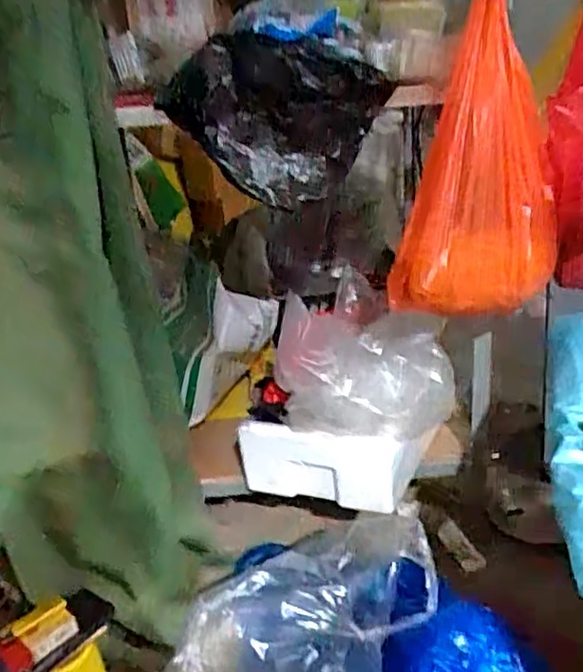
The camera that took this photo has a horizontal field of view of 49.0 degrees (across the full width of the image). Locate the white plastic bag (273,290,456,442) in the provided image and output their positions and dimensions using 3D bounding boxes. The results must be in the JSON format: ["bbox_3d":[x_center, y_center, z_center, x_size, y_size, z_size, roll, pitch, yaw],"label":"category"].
[{"bbox_3d":[0.114,0.069,1.042,0.291,0.209,0.162,-2,22,11],"label":"white plastic bag"}]

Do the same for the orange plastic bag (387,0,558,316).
[{"bbox_3d":[0.272,-0.251,0.927,0.177,0.418,0.258,9,26,33],"label":"orange plastic bag"}]

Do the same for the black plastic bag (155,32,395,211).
[{"bbox_3d":[-0.026,-0.338,1.007,0.336,0.243,0.122,-1,22,13],"label":"black plastic bag"}]

